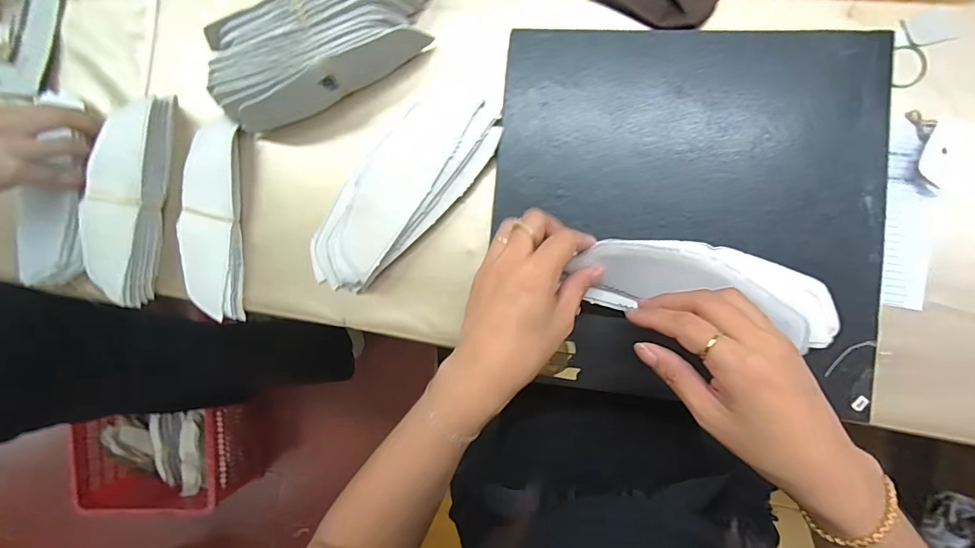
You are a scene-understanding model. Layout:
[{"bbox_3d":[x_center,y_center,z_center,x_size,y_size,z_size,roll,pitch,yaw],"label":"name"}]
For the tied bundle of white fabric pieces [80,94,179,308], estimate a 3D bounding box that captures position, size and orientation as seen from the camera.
[{"bbox_3d":[-0.365,-0.077,0.433,0.059,0.051,0.212,10,92,9],"label":"tied bundle of white fabric pieces"}]

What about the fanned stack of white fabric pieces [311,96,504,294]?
[{"bbox_3d":[-0.085,-0.079,0.397,0.221,0.030,0.091,-45,84,7],"label":"fanned stack of white fabric pieces"}]

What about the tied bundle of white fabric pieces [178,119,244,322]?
[{"bbox_3d":[-0.279,-0.052,0.434,0.058,0.023,0.192,-2,90,9],"label":"tied bundle of white fabric pieces"}]

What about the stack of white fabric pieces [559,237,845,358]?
[{"bbox_3d":[0.165,0.008,0.324,0.202,0.038,0.061,11,92,-1],"label":"stack of white fabric pieces"}]

